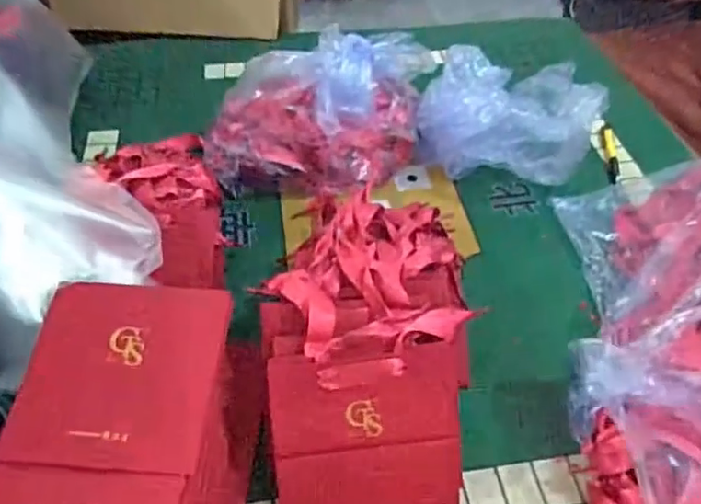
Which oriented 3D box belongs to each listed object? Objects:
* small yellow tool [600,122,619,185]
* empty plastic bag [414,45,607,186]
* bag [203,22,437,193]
[{"bbox_3d":[0.338,-0.126,0.764,0.019,0.012,0.117,7,47,4],"label":"small yellow tool"},{"bbox_3d":[0.191,-0.164,0.731,0.199,0.107,0.160,20,49,15],"label":"empty plastic bag"},{"bbox_3d":[-0.033,-0.180,0.711,0.254,0.143,0.181,3,47,0],"label":"bag"}]

